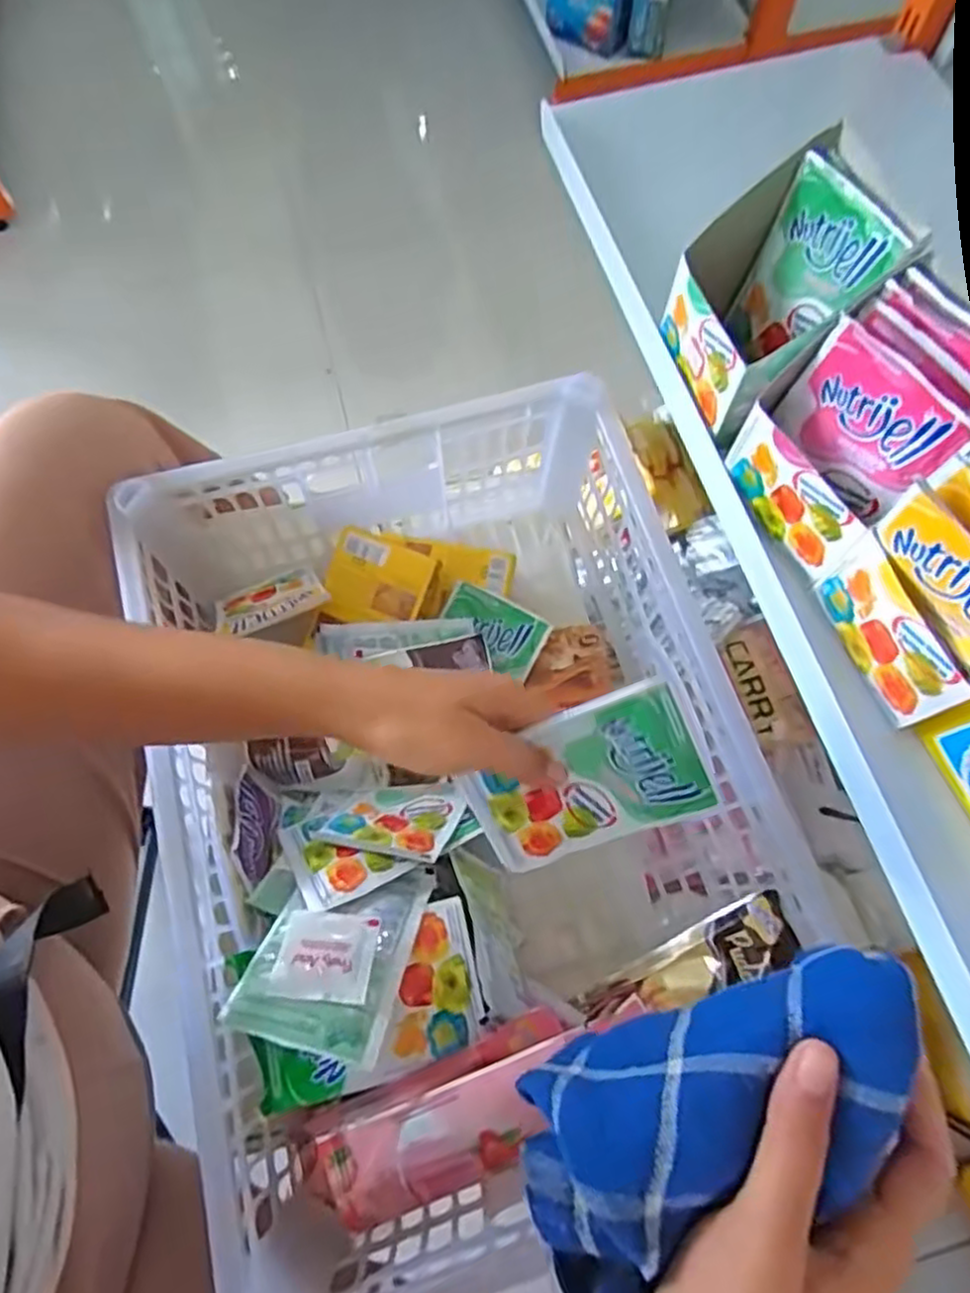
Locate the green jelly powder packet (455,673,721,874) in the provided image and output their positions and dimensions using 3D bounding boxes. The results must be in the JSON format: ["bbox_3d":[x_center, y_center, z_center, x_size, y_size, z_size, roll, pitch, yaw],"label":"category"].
[{"bbox_3d":[0.050,0.069,0.346,0.112,0.008,0.078,-24,111,12],"label":"green jelly powder packet"}]

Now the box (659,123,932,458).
[{"bbox_3d":[0.146,-0.176,0.355,0.073,0.096,0.092,-17,70,-5],"label":"box"}]

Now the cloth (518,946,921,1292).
[{"bbox_3d":[0.078,0.153,0.236,0.142,0.050,0.064,-32,72,2],"label":"cloth"}]

